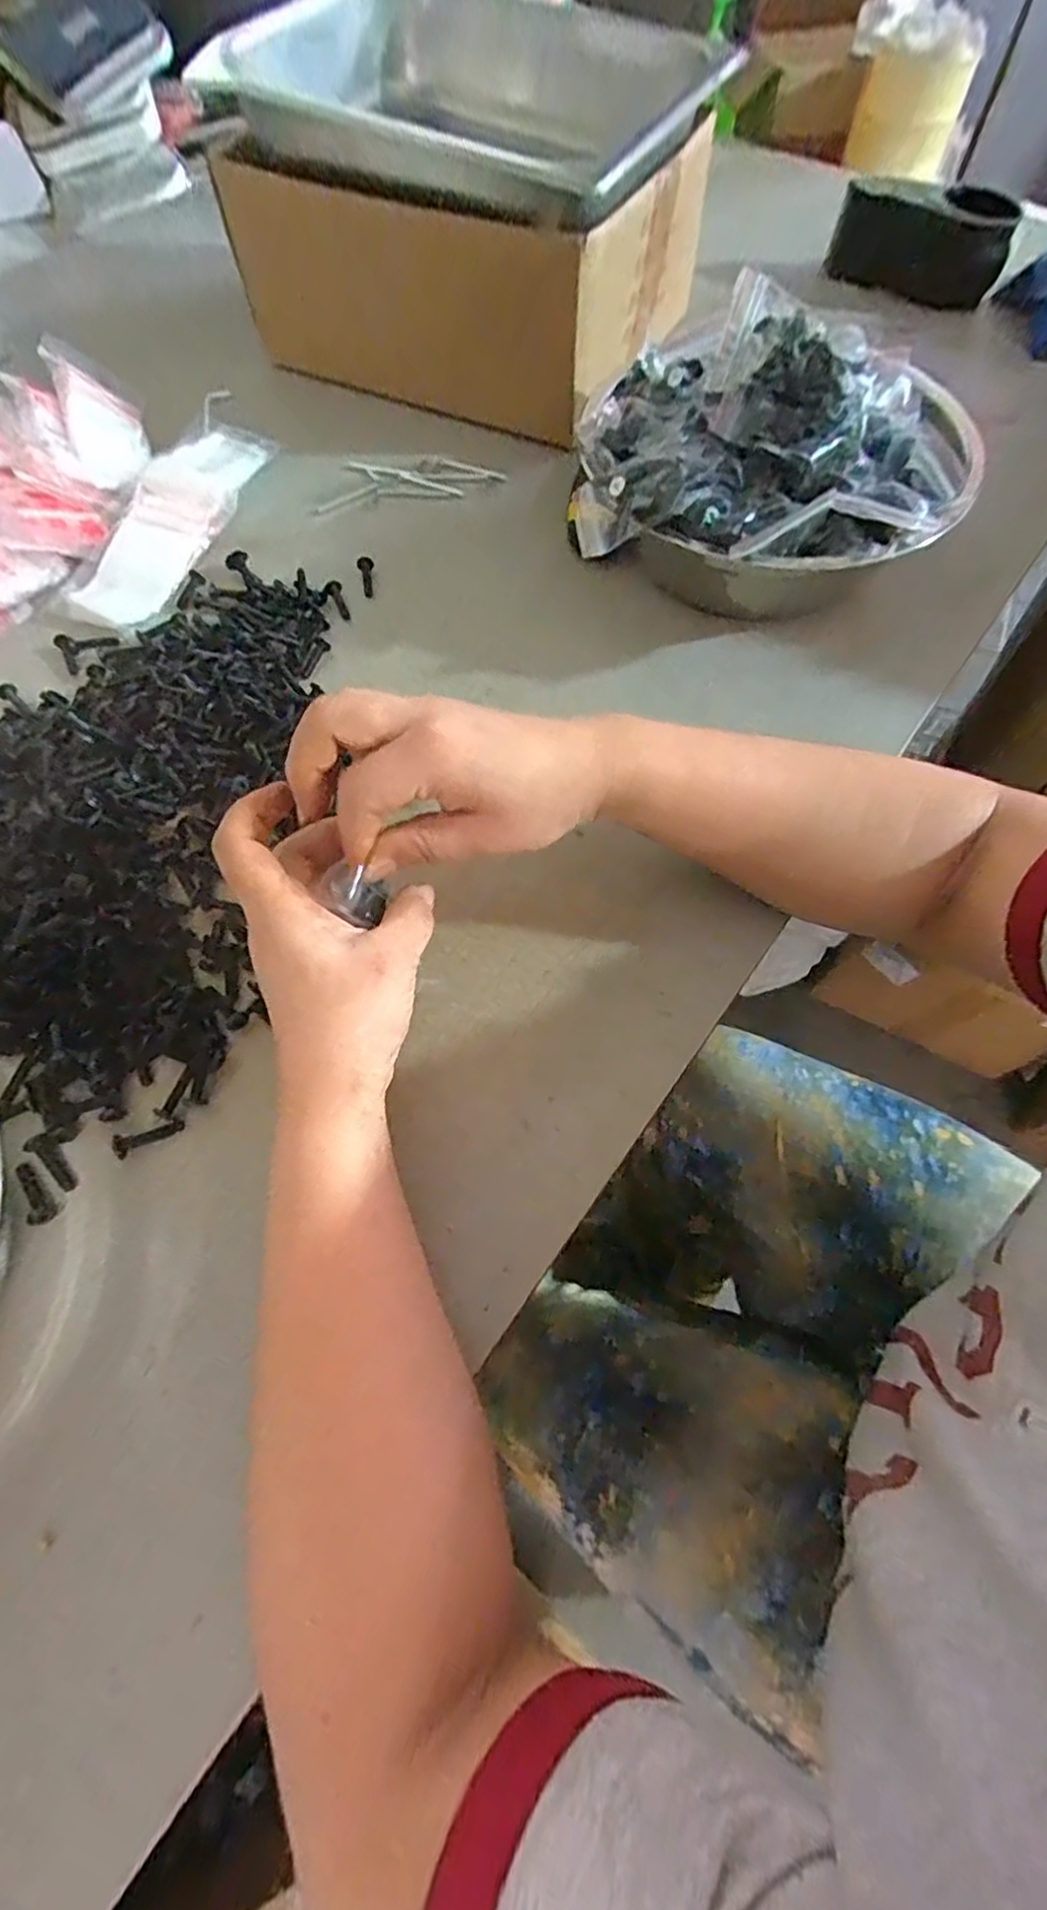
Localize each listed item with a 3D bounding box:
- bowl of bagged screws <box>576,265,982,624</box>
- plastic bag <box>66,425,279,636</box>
[{"bbox_3d":[0.157,-0.312,0.429,0.241,0.136,0.193,10,66,4],"label":"bowl of bagged screws"},{"bbox_3d":[-0.266,-0.338,0.506,0.084,0.012,0.230,15,67,6],"label":"plastic bag"}]

